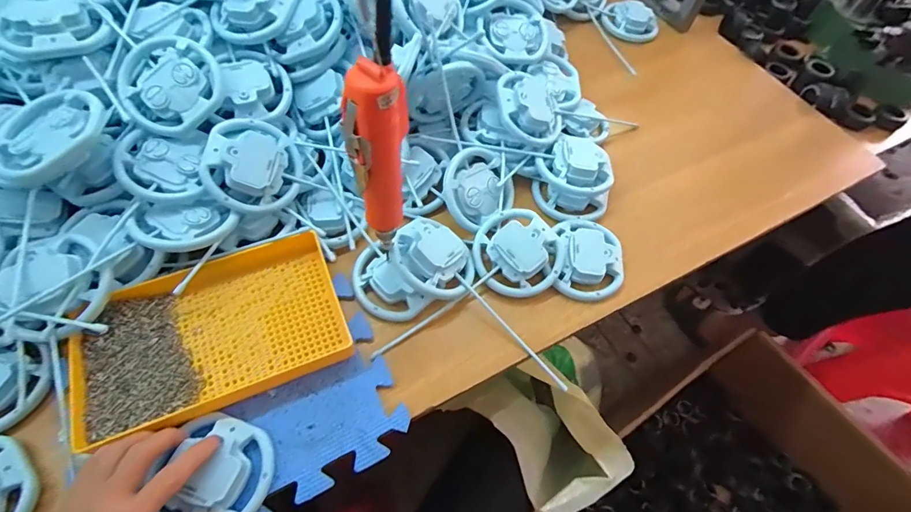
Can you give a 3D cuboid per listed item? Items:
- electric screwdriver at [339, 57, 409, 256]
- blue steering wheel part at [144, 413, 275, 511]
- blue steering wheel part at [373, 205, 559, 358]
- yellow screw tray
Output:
[{"bbox_3d":[-0.059,-0.066,0.358,0.042,0.190,0.031,-5,61,-7],"label":"electric screwdriver"},{"bbox_3d":[-0.208,0.190,0.382,0.086,0.025,0.093,17,60,6],"label":"blue steering wheel part"},{"bbox_3d":[0.024,0.027,0.497,0.216,0.037,0.104,-37,68,-9],"label":"blue steering wheel part"},{"bbox_3d":[-0.239,0.076,0.438,0.243,0.031,0.145,-19,63,-15],"label":"yellow screw tray"}]

